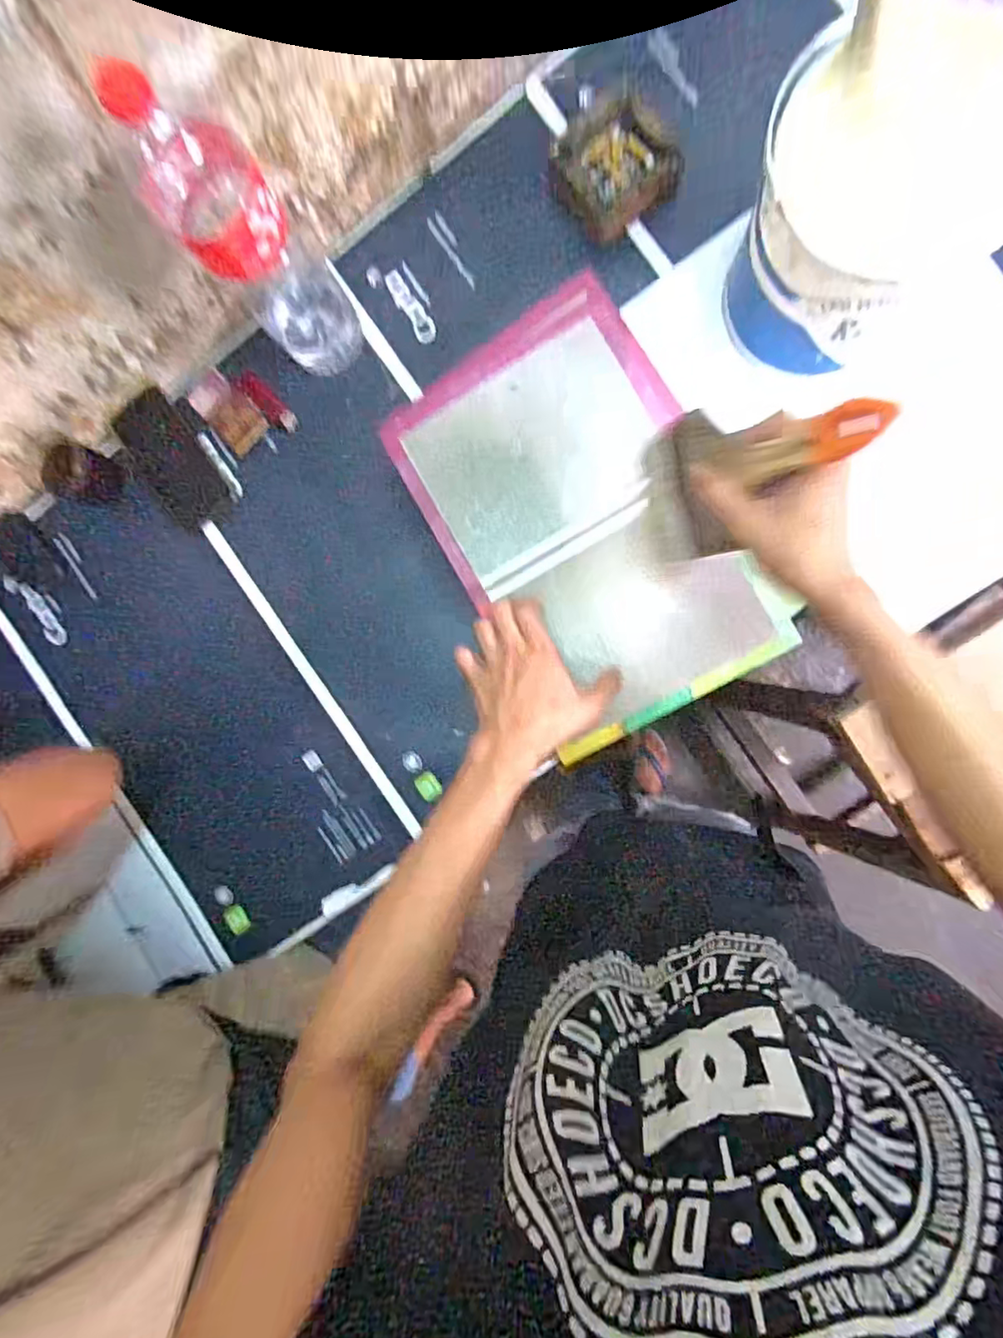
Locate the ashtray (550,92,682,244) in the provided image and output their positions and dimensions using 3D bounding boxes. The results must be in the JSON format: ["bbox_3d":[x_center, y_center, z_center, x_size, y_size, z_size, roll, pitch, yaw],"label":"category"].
[{"bbox_3d":[0.118,-0.518,0.620,0.119,0.046,0.110,-28,88,7],"label":"ashtray"}]

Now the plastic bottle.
[{"bbox_3d":[-0.224,-0.380,0.533,0.087,0.322,0.104,-43,87,6],"label":"plastic bottle"}]

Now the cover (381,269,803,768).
[{"bbox_3d":[0.075,-0.136,0.563,0.245,0.025,0.386,-29,88,7],"label":"cover"}]

